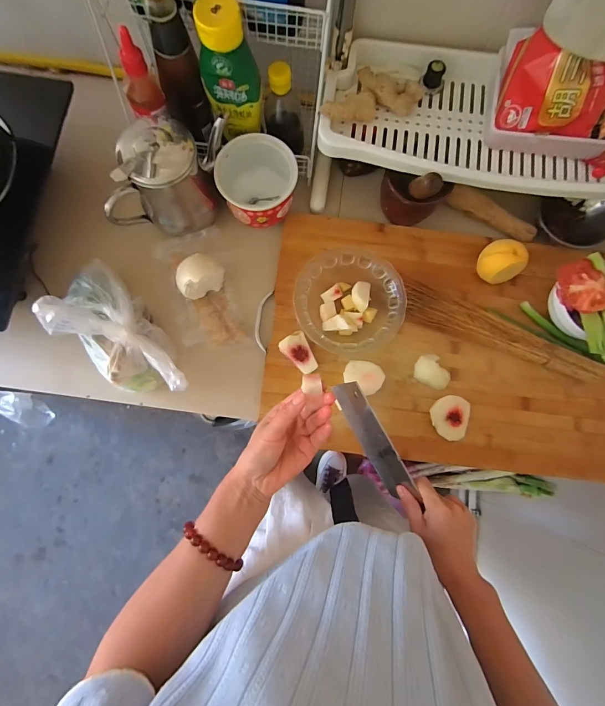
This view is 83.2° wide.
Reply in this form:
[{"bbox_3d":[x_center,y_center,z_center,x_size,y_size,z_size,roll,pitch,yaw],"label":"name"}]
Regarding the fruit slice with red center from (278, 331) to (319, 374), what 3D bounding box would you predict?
[{"bbox_3d":[-0.005,0.003,0.533,0.041,0.026,0.063,-29,82,-6],"label":"fruit slice with red center"}]

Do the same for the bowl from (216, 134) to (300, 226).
[{"bbox_3d":[-0.072,-0.266,0.543,0.120,0.082,0.118,-19,81,-5],"label":"bowl"}]

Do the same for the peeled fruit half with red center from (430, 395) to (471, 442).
[{"bbox_3d":[0.230,0.100,0.531,0.058,0.016,0.066,15,80,1],"label":"peeled fruit half with red center"}]

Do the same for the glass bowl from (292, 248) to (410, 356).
[{"bbox_3d":[0.070,-0.074,0.529,0.157,0.063,0.156,0,80,-2],"label":"glass bowl"}]

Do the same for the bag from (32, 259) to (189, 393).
[{"bbox_3d":[-0.268,-0.025,0.476,0.104,0.122,0.231,-36,83,-7],"label":"bag"}]

